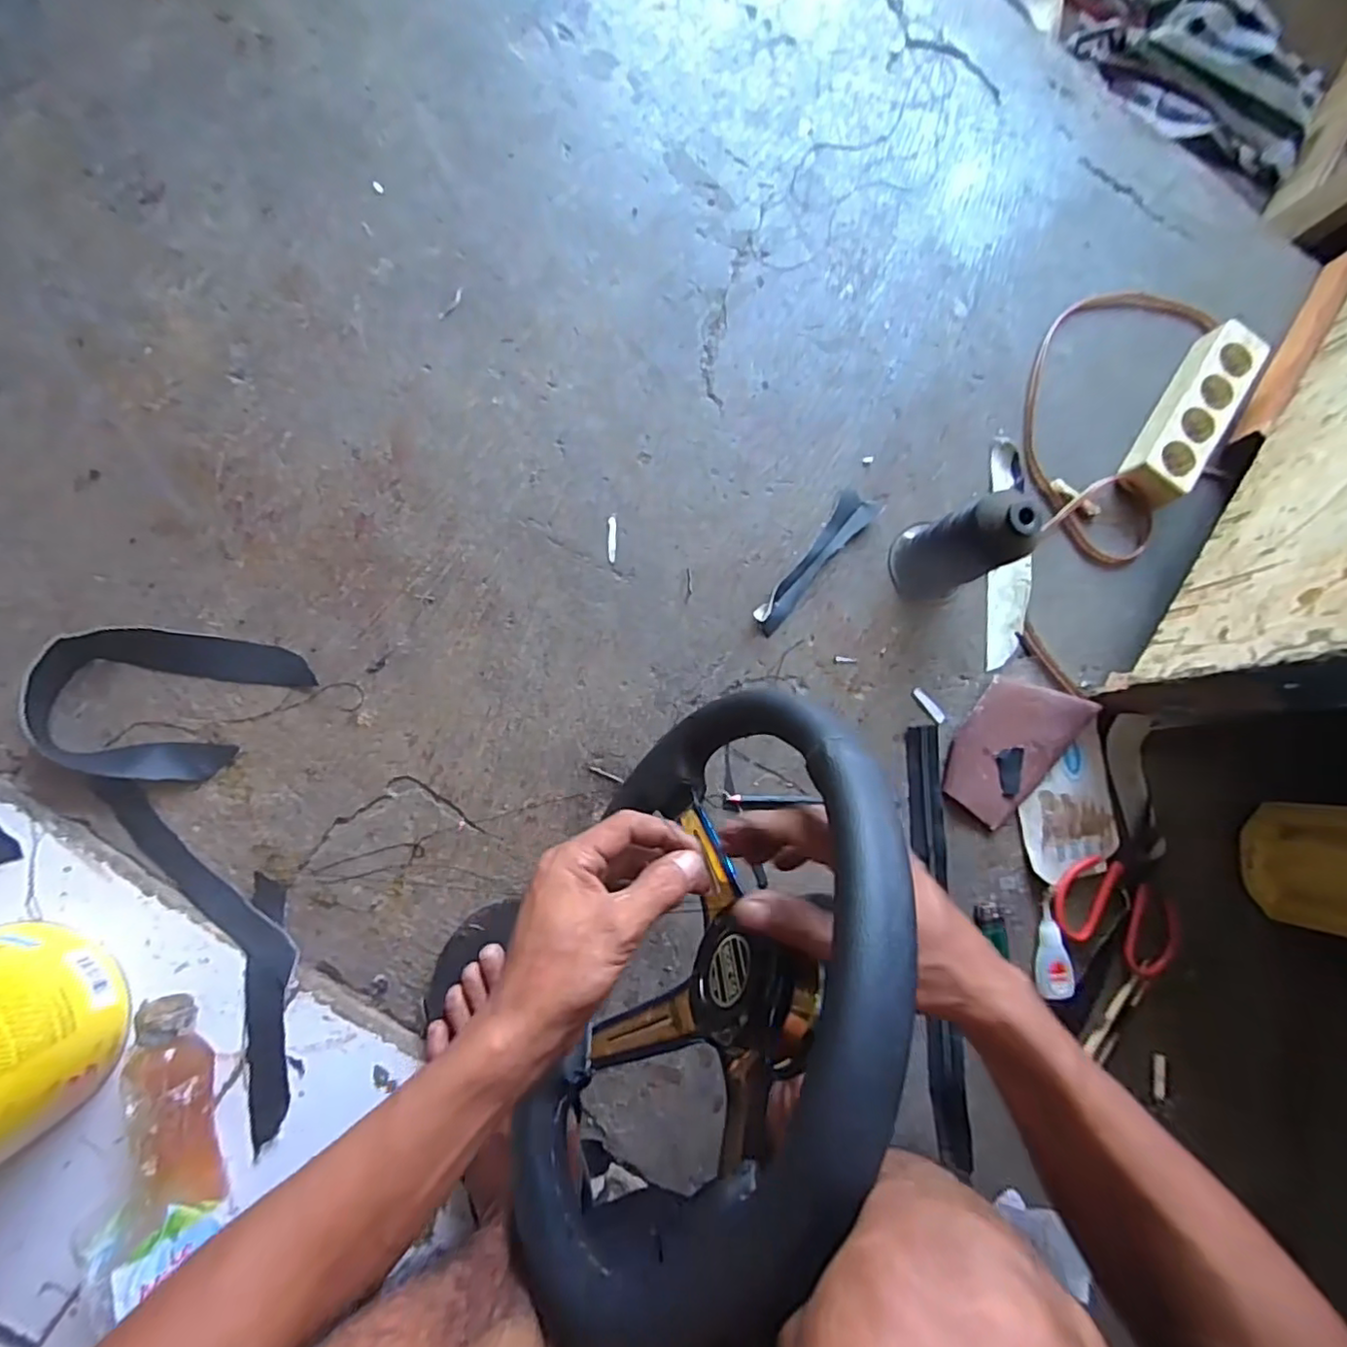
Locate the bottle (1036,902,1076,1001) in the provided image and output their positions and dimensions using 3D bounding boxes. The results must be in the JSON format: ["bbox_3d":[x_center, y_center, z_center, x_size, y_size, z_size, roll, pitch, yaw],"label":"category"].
[{"bbox_3d":[0.355,0.259,0.574,0.028,0.014,0.082,4,84,-7],"label":"bottle"}]

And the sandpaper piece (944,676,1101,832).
[{"bbox_3d":[0.320,0.071,0.585,0.099,0.025,0.147,36,81,-3],"label":"sandpaper piece"}]

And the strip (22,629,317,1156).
[{"bbox_3d":[-0.399,0.161,0.483,0.196,0.032,0.389,1,84,-8],"label":"strip"}]

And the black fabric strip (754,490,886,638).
[{"bbox_3d":[0.132,-0.108,0.582,0.036,0.012,0.166,43,81,-2],"label":"black fabric strip"}]

